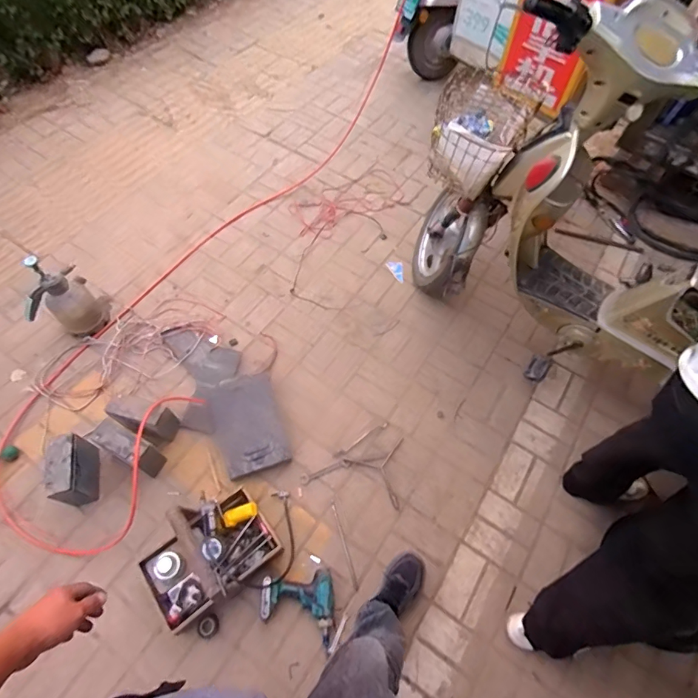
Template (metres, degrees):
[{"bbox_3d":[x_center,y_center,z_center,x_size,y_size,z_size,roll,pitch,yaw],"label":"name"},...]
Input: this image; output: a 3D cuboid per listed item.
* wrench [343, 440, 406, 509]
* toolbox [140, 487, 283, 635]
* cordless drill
[{"bbox_3d":[0.082,0.408,1.408,0.193,0.019,0.233,6,60,1],"label":"wrench"},{"bbox_3d":[-0.400,0.568,1.148,0.356,0.262,0.257,-30,66,-19],"label":"toolbox"},{"bbox_3d":[-0.144,0.738,1.175,0.202,0.071,0.191,-3,60,-5],"label":"cordless drill"}]

